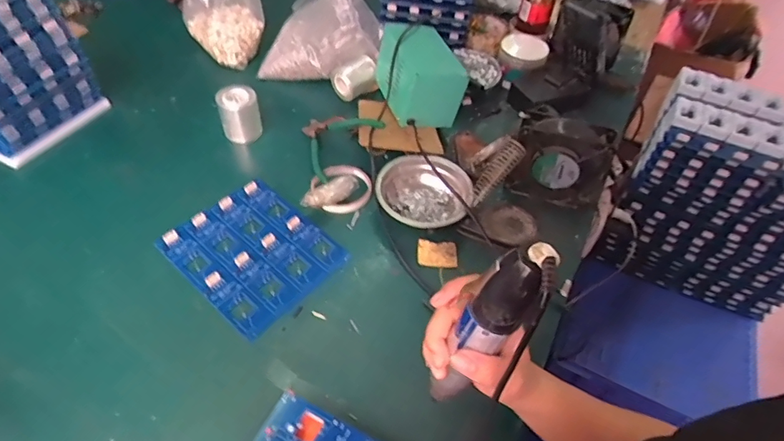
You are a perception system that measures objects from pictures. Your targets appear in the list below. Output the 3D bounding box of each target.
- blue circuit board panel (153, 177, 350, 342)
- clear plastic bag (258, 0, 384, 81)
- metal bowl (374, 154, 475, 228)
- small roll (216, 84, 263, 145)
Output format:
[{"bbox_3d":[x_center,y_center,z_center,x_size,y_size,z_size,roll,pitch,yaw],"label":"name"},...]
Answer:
[{"bbox_3d":[-0.174,0.036,0.599,0.186,0.010,0.159,34,56,24],"label":"blue circuit board panel"},{"bbox_3d":[-0.129,-0.336,0.837,0.210,0.153,0.105,0,49,-3],"label":"clear plastic bag"},{"bbox_3d":[0.043,-0.033,0.648,0.128,0.044,0.125,2,49,-2],"label":"metal bowl"},{"bbox_3d":[-0.237,-0.167,0.743,0.059,0.072,0.048,-11,51,-12],"label":"small roll"}]

